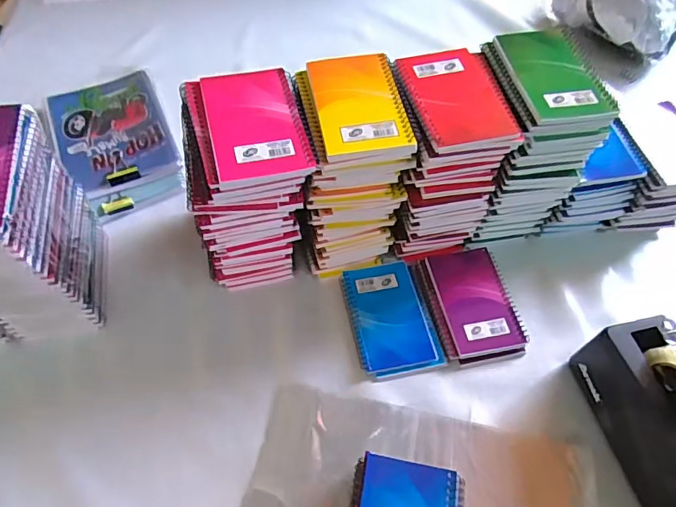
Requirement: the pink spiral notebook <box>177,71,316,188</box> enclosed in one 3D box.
[{"bbox_3d":[-0.080,-0.117,0.433,0.100,0.014,0.132,-15,61,-12],"label":"pink spiral notebook"}]

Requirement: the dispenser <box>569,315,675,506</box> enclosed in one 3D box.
[{"bbox_3d":[0.318,0.162,0.447,0.071,0.131,0.193,-10,57,-9],"label":"dispenser"}]

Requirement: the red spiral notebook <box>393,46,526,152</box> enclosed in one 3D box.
[{"bbox_3d":[0.119,-0.154,0.469,0.097,0.013,0.125,-9,57,-8],"label":"red spiral notebook"}]

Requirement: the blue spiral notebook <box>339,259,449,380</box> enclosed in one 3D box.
[{"bbox_3d":[0.062,0.074,0.562,0.094,0.008,0.137,-10,57,-8],"label":"blue spiral notebook"}]

